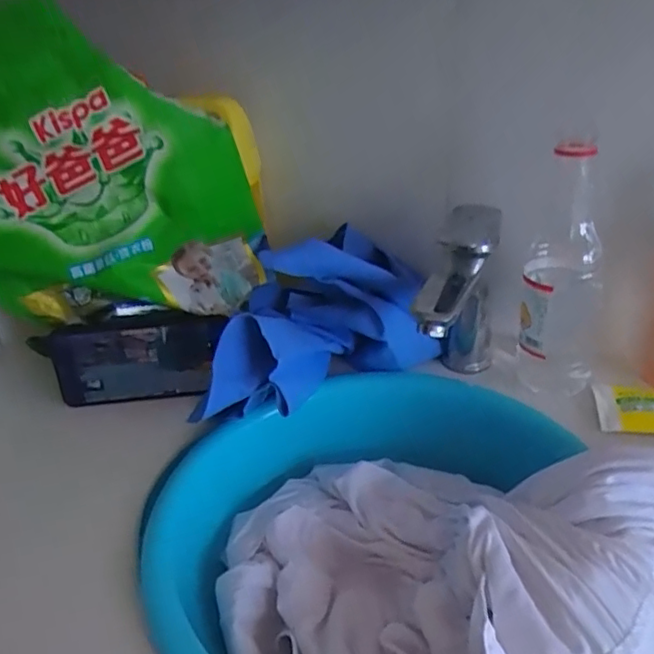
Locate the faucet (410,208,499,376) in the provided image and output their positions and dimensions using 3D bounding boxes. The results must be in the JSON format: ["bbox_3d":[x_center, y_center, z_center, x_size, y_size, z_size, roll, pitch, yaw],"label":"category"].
[{"bbox_3d":[0.112,-0.011,0.521,0.051,0.161,0.158,8,34,21],"label":"faucet"}]

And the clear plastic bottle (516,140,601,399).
[{"bbox_3d":[0.205,-0.043,0.510,0.072,0.211,0.057,8,34,21],"label":"clear plastic bottle"}]

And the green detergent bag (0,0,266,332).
[{"bbox_3d":[-0.227,-0.124,0.526,0.315,0.248,0.098,-7,31,-2],"label":"green detergent bag"}]

